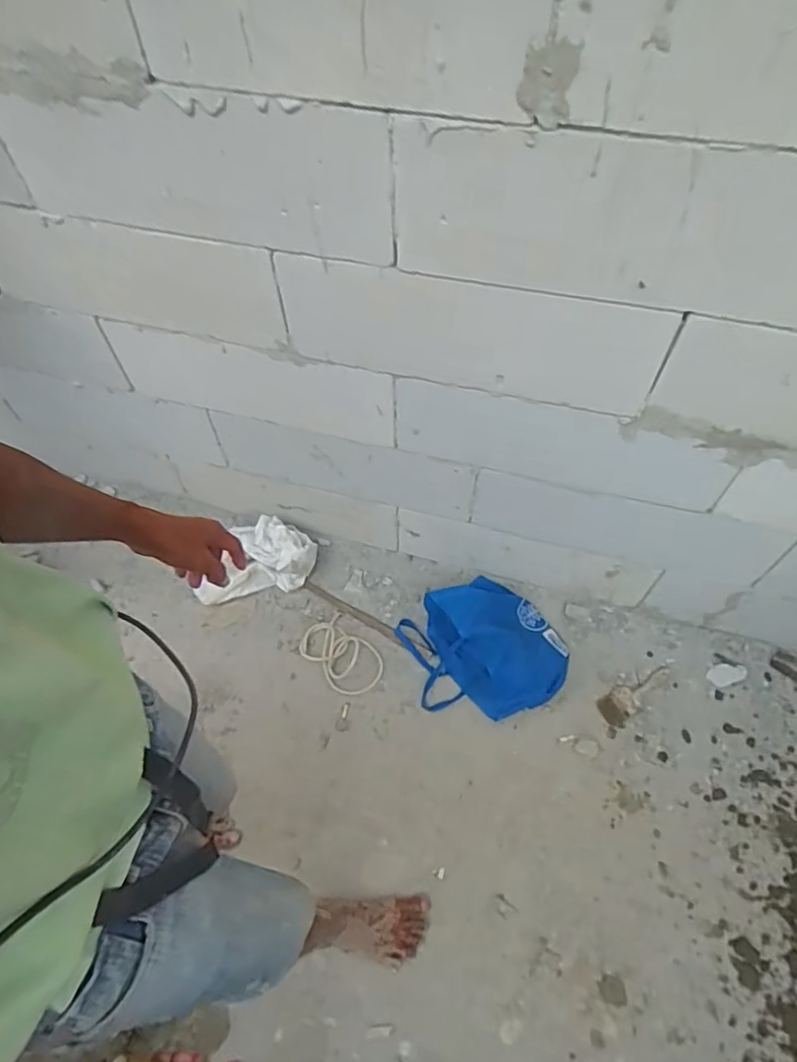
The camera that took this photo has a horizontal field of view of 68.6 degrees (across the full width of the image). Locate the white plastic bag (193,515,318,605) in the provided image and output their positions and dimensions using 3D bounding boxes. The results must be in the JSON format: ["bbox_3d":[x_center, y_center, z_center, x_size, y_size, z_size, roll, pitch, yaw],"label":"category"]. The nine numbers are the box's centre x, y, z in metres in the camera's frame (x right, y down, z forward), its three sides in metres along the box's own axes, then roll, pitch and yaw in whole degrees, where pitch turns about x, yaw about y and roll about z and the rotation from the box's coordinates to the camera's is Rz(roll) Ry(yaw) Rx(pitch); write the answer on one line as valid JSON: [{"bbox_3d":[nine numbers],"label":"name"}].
[{"bbox_3d":[-0.369,0.056,1.488,0.306,0.107,0.192,-11,56,-7],"label":"white plastic bag"}]

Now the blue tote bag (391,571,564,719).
[{"bbox_3d":[0.207,0.262,1.332,0.344,0.136,0.290,-16,57,-11],"label":"blue tote bag"}]

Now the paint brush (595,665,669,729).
[{"bbox_3d":[0.541,0.369,1.336,0.198,0.009,0.067,-31,61,-19],"label":"paint brush"}]

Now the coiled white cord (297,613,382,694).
[{"bbox_3d":[-0.134,0.294,1.385,0.133,0.015,0.207,-38,64,-23],"label":"coiled white cord"}]

